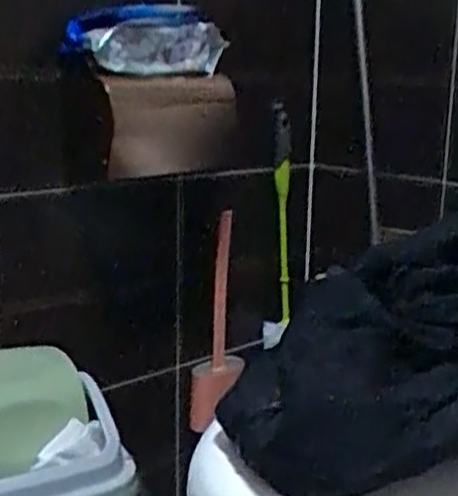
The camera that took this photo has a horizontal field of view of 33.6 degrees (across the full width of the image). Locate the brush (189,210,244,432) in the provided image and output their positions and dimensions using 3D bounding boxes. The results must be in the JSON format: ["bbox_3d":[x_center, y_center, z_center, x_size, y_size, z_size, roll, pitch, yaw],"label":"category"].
[{"bbox_3d":[-0.019,0.121,1.231,0.081,0.339,0.098,1,13,1],"label":"brush"}]

